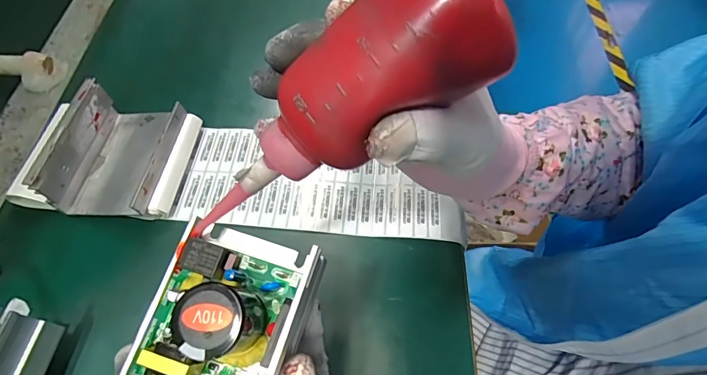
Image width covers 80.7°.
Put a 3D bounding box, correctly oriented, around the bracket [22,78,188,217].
[{"bbox_3d":[-0.205,-0.032,0.365,0.084,0.057,0.111,6,58,3],"label":"bracket"}]

